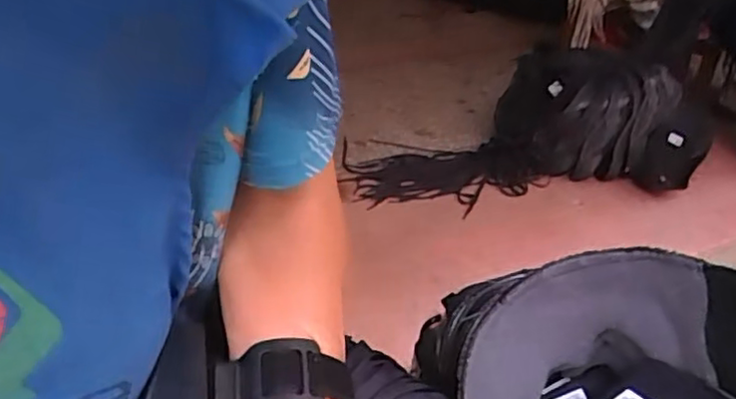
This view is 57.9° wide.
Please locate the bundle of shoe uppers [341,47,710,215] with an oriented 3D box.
[{"bbox_3d":[0.431,-0.205,1.438,0.599,0.248,0.435,-2,32,-11],"label":"bundle of shoe uppers"}]

